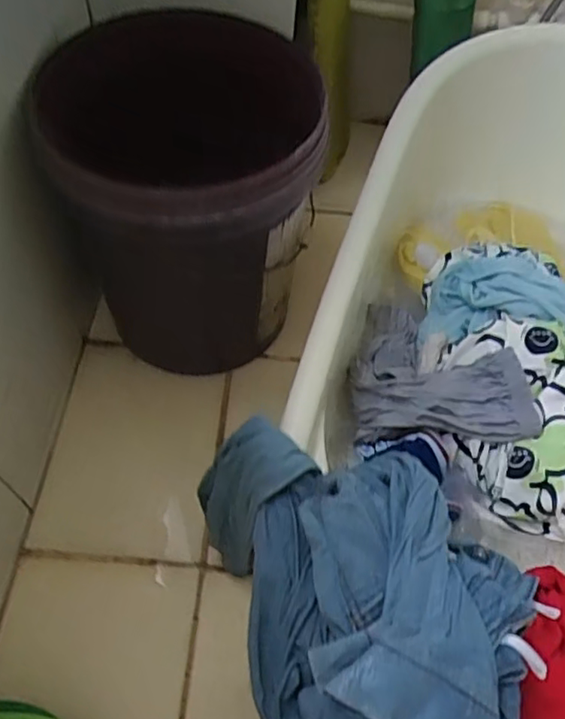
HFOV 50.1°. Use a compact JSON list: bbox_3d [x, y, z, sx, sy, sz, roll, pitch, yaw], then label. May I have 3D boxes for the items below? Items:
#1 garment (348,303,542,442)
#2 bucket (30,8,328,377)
[{"bbox_3d":[0.184,0.002,0.727,0.187,0.099,0.200,7,59,0],"label":"garment"},{"bbox_3d":[-0.099,-0.185,0.778,0.273,0.360,0.314,19,60,7],"label":"bucket"}]

